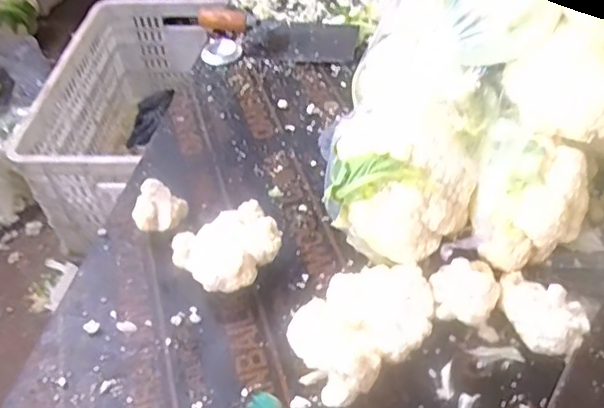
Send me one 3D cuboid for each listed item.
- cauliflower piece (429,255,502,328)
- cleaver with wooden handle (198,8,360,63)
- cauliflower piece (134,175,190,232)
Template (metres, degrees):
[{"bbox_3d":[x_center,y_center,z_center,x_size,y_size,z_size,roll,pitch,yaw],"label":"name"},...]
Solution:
[{"bbox_3d":[0.153,0.084,0.555,0.066,0.050,0.057,7,47,11],"label":"cauliflower piece"},{"bbox_3d":[-0.041,-0.260,0.903,0.250,0.034,0.082,8,47,12],"label":"cleaver with wooden handle"},{"bbox_3d":[-0.159,0.007,0.659,0.044,0.045,0.051,11,47,14],"label":"cauliflower piece"}]

